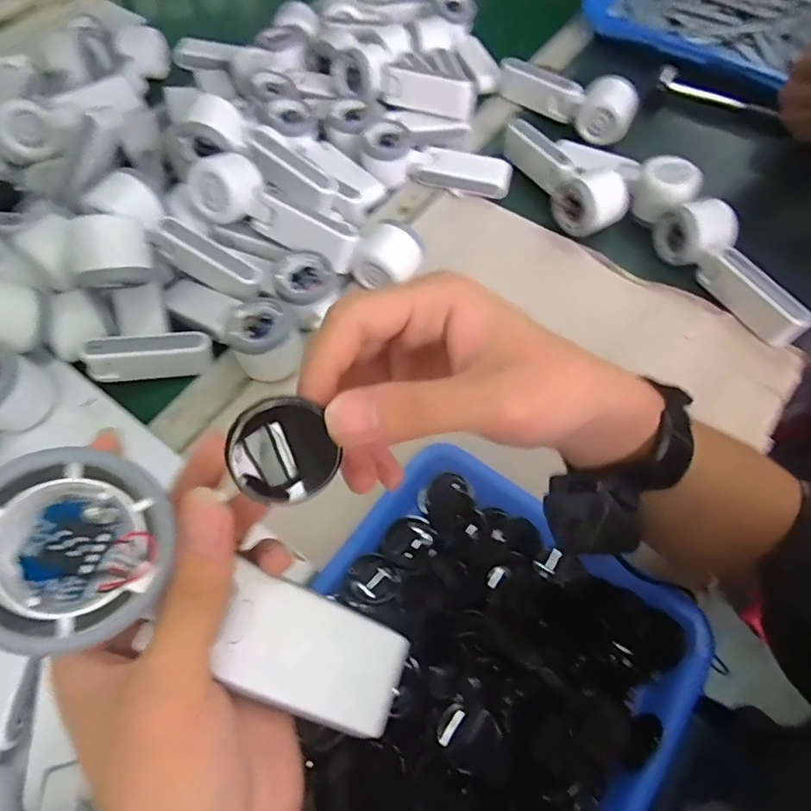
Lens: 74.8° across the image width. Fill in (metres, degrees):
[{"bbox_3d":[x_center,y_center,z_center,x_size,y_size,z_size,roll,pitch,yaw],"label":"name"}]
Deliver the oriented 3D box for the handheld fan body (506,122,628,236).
[{"bbox_3d":[0.165,-0.259,0.586,0.059,0.055,0.168,-37,66,-18],"label":"handheld fan body"}]

